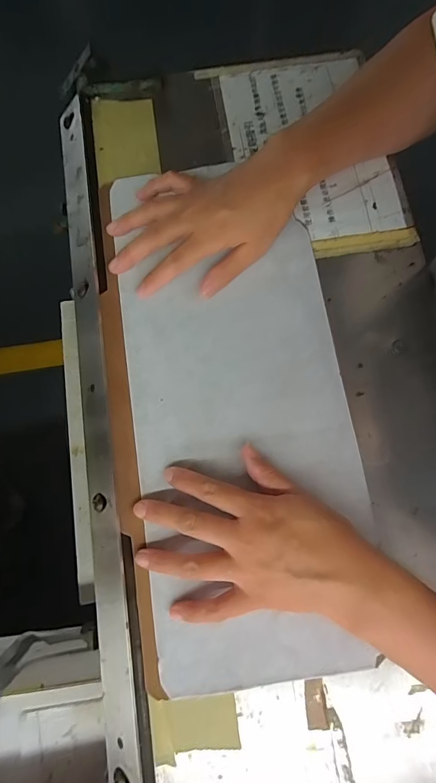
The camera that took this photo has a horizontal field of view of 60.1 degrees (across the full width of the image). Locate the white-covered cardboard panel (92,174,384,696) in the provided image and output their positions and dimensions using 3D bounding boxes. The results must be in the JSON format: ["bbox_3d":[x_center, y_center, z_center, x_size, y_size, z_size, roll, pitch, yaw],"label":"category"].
[{"bbox_3d":[0.009,0.010,0.311,0.191,0.007,0.400,-8,78,-1],"label":"white-covered cardboard panel"}]

